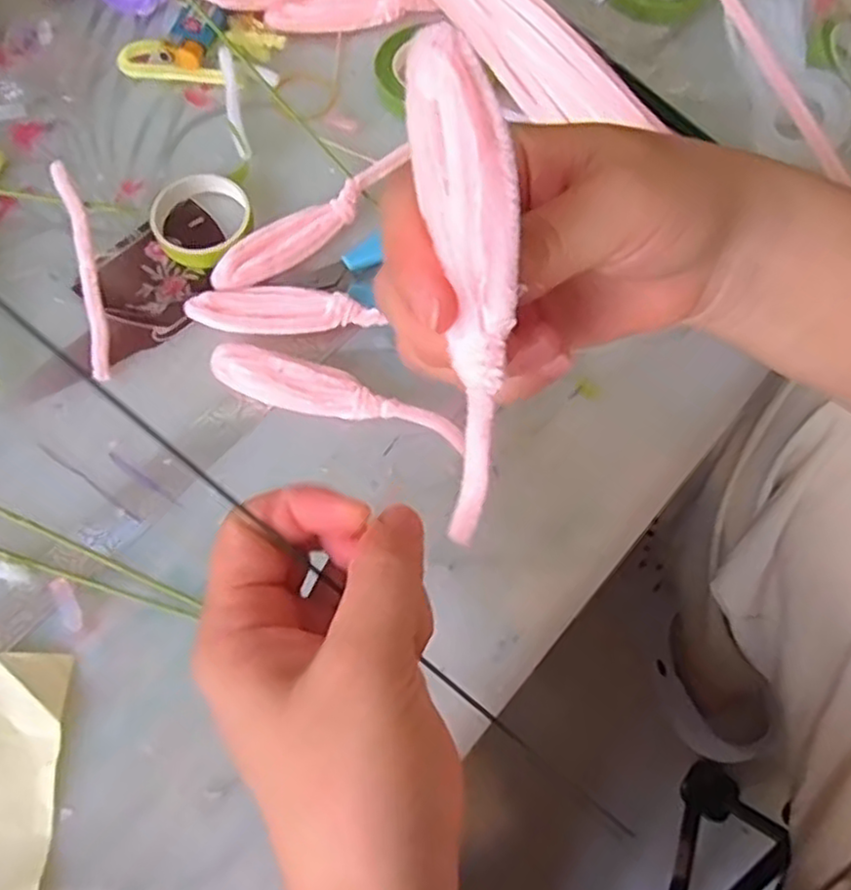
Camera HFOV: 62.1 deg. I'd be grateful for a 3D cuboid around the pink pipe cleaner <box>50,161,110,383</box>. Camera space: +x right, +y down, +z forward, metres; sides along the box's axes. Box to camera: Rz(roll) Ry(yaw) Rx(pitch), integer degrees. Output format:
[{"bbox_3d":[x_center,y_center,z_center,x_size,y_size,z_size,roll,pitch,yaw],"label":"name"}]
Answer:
[{"bbox_3d":[-0.159,-0.081,0.330,0.012,0.006,0.100,-9,95,-6],"label":"pink pipe cleaner"}]

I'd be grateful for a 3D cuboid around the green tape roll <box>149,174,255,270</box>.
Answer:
[{"bbox_3d":[-0.115,-0.115,0.364,0.049,0.013,0.049,0,69,-2],"label":"green tape roll"}]

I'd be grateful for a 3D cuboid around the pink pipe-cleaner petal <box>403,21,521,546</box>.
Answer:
[{"bbox_3d":[0.012,-0.032,0.177,0.022,0.124,0.011,-8,26,-5],"label":"pink pipe-cleaner petal"}]

